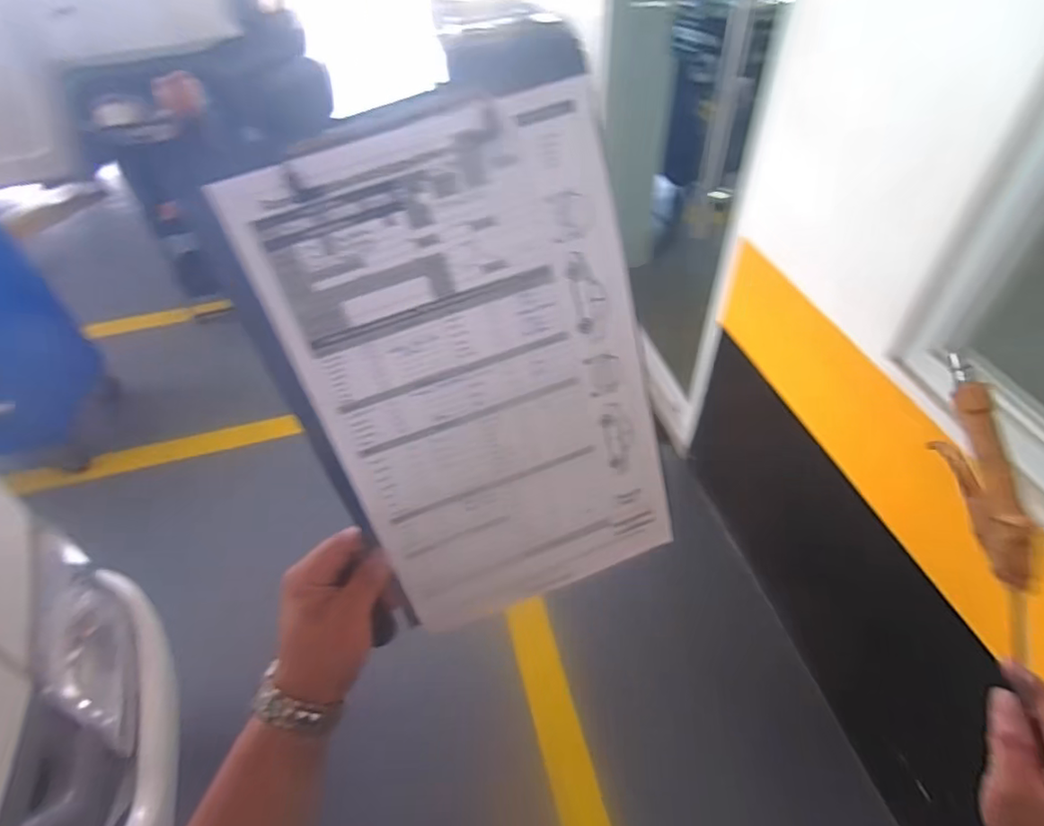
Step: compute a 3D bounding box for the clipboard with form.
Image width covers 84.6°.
[{"bbox_3d":[-0.024,-0.007,0.381,0.221,0.346,0.008,-18,27,-6],"label":"clipboard with form"}]

